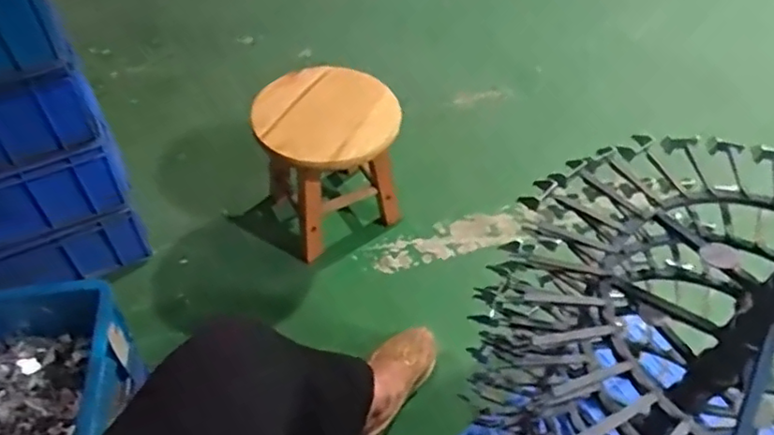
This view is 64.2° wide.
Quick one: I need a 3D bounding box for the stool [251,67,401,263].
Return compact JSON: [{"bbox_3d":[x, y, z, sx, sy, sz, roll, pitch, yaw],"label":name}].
[{"bbox_3d":[-0.107,-0.097,1.177,0.248,0.286,0.240,-8,50,-7],"label":"stool"}]

